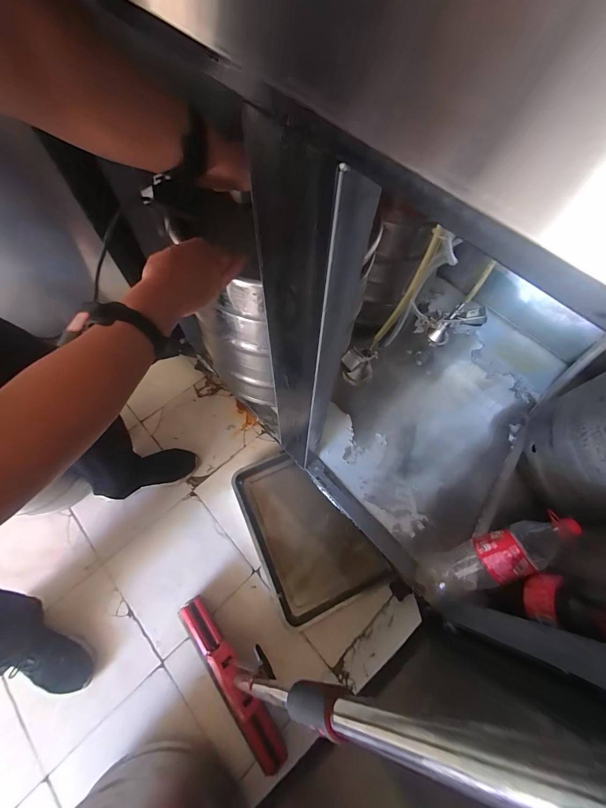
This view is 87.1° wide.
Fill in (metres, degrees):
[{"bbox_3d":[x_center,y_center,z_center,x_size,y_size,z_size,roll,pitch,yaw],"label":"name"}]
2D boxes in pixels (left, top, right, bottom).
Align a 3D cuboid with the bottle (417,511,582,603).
[{"bbox_3d":[0.391,0.323,0.654,0.330,0.080,0.092,-33,66,17],"label":"bottle"}]

